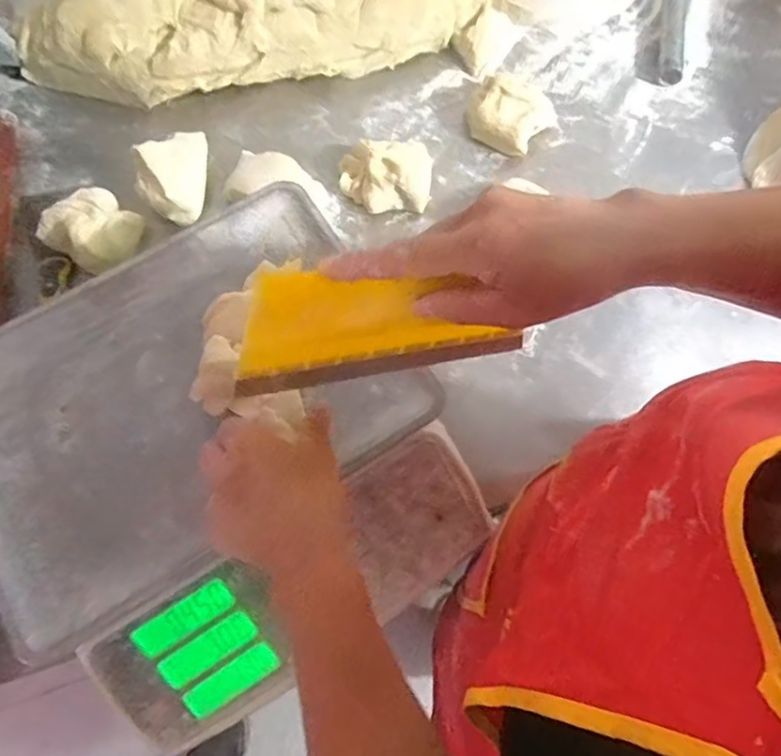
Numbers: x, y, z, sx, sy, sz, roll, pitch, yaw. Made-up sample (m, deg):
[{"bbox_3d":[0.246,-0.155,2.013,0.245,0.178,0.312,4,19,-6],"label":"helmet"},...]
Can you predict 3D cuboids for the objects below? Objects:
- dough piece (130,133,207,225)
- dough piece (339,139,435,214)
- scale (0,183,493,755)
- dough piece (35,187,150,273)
[{"bbox_3d":[-0.224,-0.210,0.609,0.063,0.051,0.102,0,72,0],"label":"dough piece"},{"bbox_3d":[-0.004,-0.210,0.611,0.093,0.042,0.067,-1,72,0],"label":"dough piece"},{"bbox_3d":[-0.134,0.069,0.487,0.340,0.110,0.336,-31,75,-10],"label":"scale"},{"bbox_3d":[-0.292,-0.150,0.590,0.074,0.046,0.075,0,72,0],"label":"dough piece"}]

